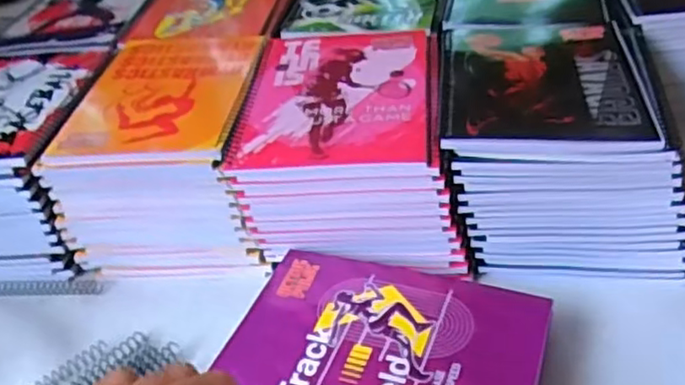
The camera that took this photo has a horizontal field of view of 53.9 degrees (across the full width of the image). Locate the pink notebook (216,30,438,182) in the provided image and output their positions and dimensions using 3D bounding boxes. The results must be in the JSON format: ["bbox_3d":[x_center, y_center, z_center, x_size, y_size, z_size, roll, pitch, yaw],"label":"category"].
[{"bbox_3d":[-0.004,-0.077,0.551,0.155,0.013,0.188,0,41,8],"label":"pink notebook"}]

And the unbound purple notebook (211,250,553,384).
[{"bbox_3d":[0.024,0.102,0.430,0.198,0.008,0.150,8,40,22],"label":"unbound purple notebook"}]

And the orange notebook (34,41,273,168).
[{"bbox_3d":[-0.154,-0.087,0.587,0.153,0.011,0.192,-2,39,10],"label":"orange notebook"}]

